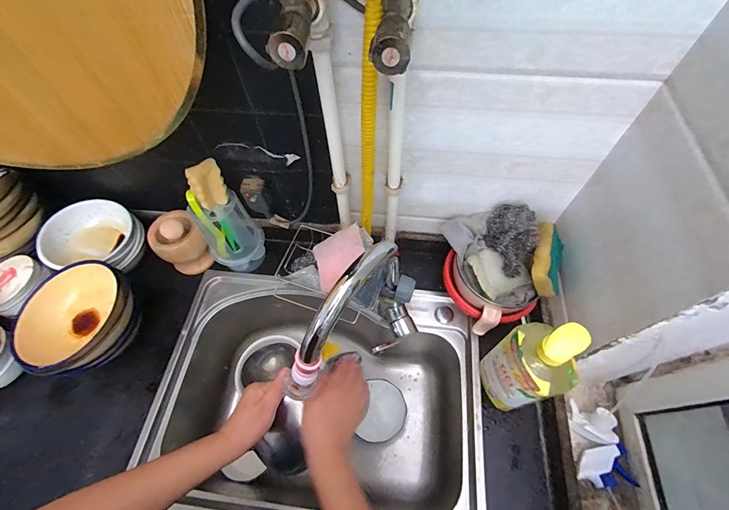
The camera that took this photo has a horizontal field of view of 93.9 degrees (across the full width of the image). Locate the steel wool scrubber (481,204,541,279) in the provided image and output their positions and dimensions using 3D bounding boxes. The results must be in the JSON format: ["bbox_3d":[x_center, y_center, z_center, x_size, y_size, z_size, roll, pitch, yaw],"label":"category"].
[{"bbox_3d":[0.257,-0.028,0.596,0.060,0.098,0.113,-25,62,-11],"label":"steel wool scrubber"}]

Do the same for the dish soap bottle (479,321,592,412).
[{"bbox_3d":[0.236,0.162,0.495,0.069,0.269,0.098,-26,62,-12],"label":"dish soap bottle"}]

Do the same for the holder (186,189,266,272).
[{"bbox_3d":[-0.264,-0.043,0.671,0.104,0.178,0.082,-32,64,-15],"label":"holder"}]

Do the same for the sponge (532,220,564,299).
[{"bbox_3d":[0.303,0.010,0.564,0.027,0.069,0.115,0,69,44],"label":"sponge"}]

